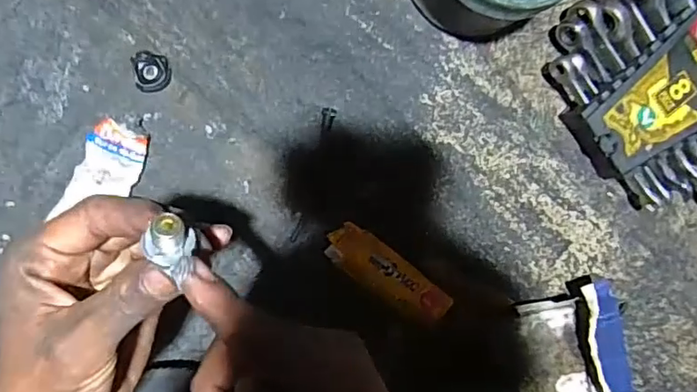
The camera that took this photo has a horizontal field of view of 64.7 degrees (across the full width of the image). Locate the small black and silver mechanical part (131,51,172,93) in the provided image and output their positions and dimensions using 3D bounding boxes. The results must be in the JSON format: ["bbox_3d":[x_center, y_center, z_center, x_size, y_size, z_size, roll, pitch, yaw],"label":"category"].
[{"bbox_3d":[-0.152,-0.097,0.427,0.026,0.004,0.030,-8,96,-7],"label":"small black and silver mechanical part"}]

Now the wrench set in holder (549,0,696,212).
[{"bbox_3d":[0.262,-0.047,0.425,0.133,0.041,0.287,-41,99,-1],"label":"wrench set in holder"}]

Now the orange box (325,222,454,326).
[{"bbox_3d":[0.033,0.066,0.460,0.114,0.019,0.036,38,89,-10],"label":"orange box"}]

